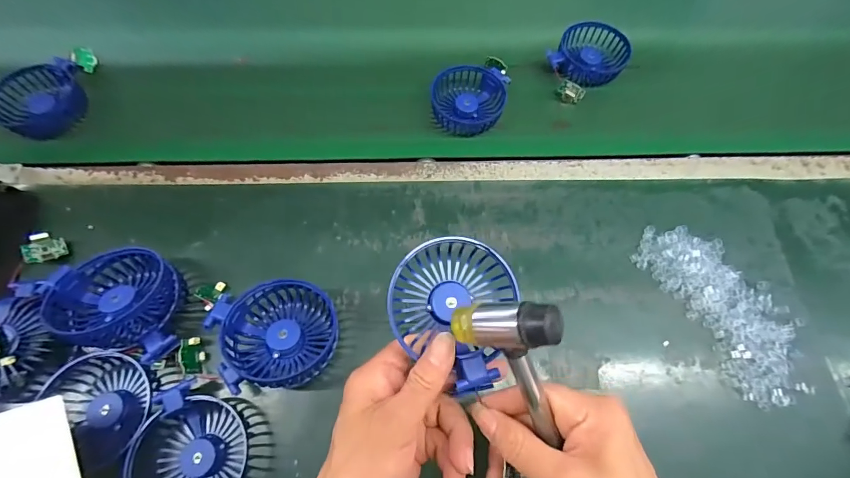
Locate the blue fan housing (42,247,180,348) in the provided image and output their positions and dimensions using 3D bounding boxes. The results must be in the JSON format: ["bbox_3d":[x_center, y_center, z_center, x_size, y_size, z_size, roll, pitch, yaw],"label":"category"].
[{"bbox_3d":[-0.270,0.054,0.350,0.099,0.049,0.086,8,67,2],"label":"blue fan housing"}]

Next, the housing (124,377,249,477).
[{"bbox_3d":[-0.188,0.174,0.312,0.085,0.033,0.091,1,67,-2],"label":"housing"}]

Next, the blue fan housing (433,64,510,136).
[{"bbox_3d":[0.054,-0.170,0.475,0.089,0.022,0.086,2,67,-1],"label":"blue fan housing"}]

